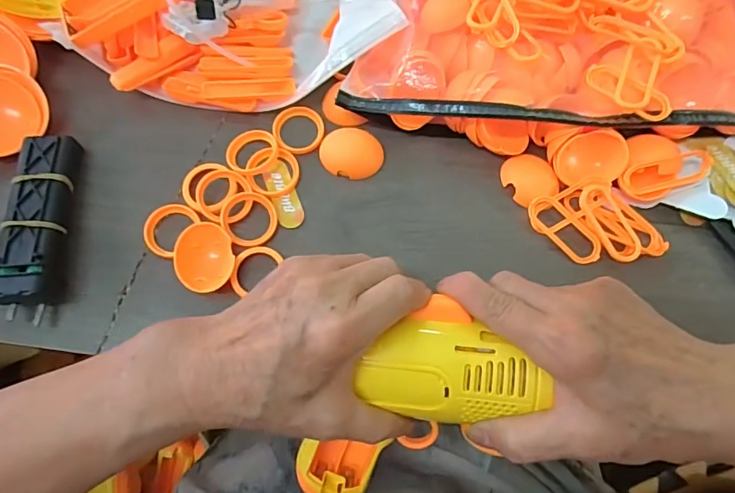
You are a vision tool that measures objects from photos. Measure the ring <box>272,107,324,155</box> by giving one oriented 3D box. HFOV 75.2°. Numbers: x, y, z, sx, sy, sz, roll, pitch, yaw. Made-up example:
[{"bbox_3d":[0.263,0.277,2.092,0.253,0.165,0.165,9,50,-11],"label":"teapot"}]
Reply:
[{"bbox_3d":[-0.048,-0.081,0.333,0.034,0.004,0.036,0,72,0],"label":"ring"}]

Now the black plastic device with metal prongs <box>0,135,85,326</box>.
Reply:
[{"bbox_3d":[-0.203,-0.016,0.294,0.032,0.020,0.117,-4,72,-2],"label":"black plastic device with metal prongs"}]

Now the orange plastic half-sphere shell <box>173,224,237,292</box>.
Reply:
[{"bbox_3d":[-0.100,0.007,0.296,0.032,0.012,0.043,-11,72,-4],"label":"orange plastic half-sphere shell"}]

